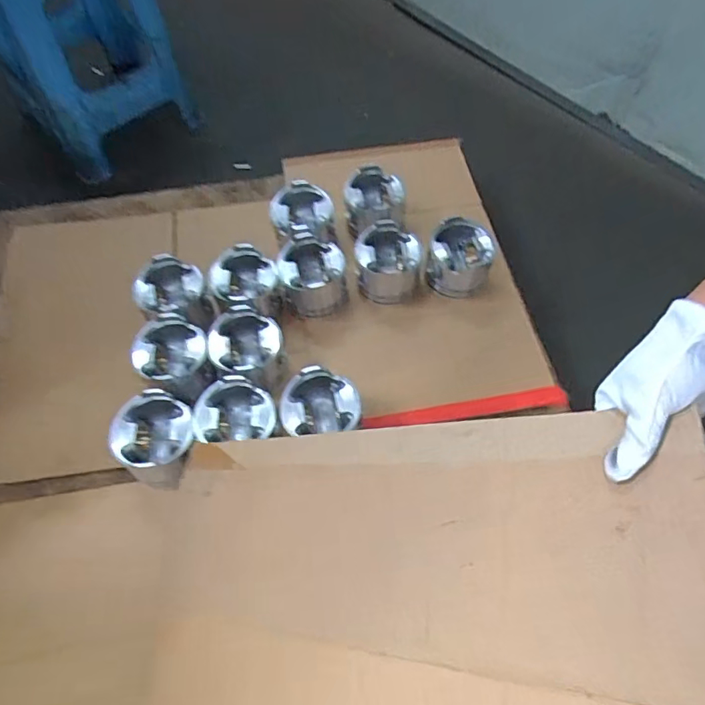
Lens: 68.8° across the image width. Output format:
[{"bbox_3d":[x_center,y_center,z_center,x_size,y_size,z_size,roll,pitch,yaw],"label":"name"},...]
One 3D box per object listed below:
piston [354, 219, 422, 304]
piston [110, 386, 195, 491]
[{"bbox_3d":[0.061,-0.159,0.911,0.110,0.083,0.127,-4,59,-2],"label":"piston"},{"bbox_3d":[-0.279,0.128,0.746,0.110,0.097,0.113,0,59,0],"label":"piston"}]

